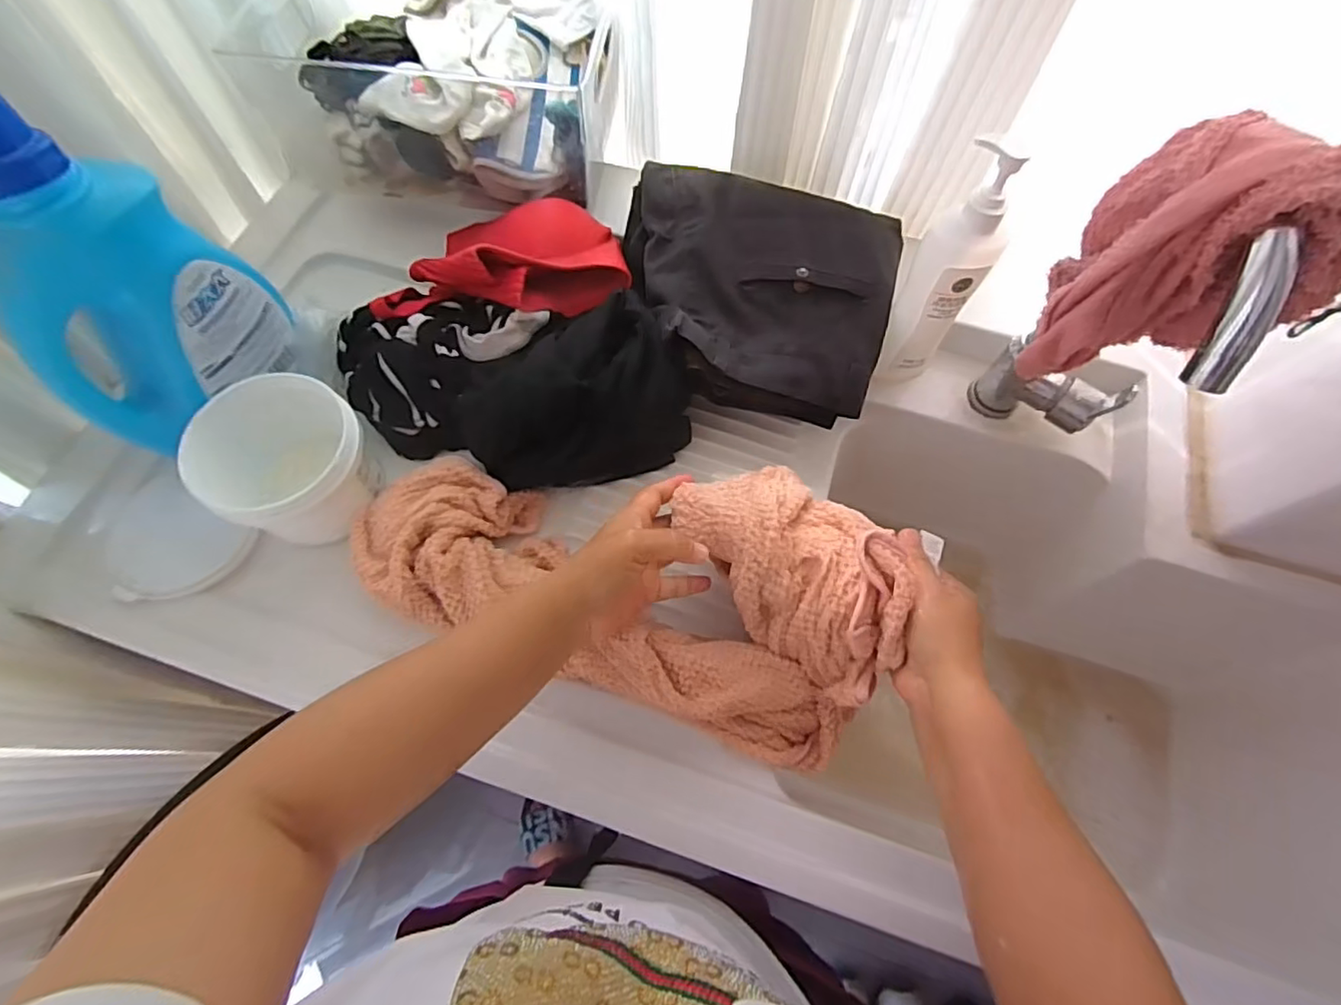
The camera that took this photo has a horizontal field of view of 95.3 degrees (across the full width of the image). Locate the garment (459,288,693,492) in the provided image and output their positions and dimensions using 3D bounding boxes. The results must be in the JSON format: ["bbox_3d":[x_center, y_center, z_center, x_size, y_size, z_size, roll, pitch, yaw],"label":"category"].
[{"bbox_3d":[-0.086,-0.094,0.545,0.205,0.109,0.130,-18,70,-7],"label":"garment"}]

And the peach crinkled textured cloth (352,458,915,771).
[{"bbox_3d":[-0.042,0.064,0.504,0.423,0.138,0.198,10,68,12],"label":"peach crinkled textured cloth"}]

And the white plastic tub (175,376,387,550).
[{"bbox_3d":[-0.323,-0.032,0.525,0.130,0.097,0.119,0,68,-1],"label":"white plastic tub"}]

